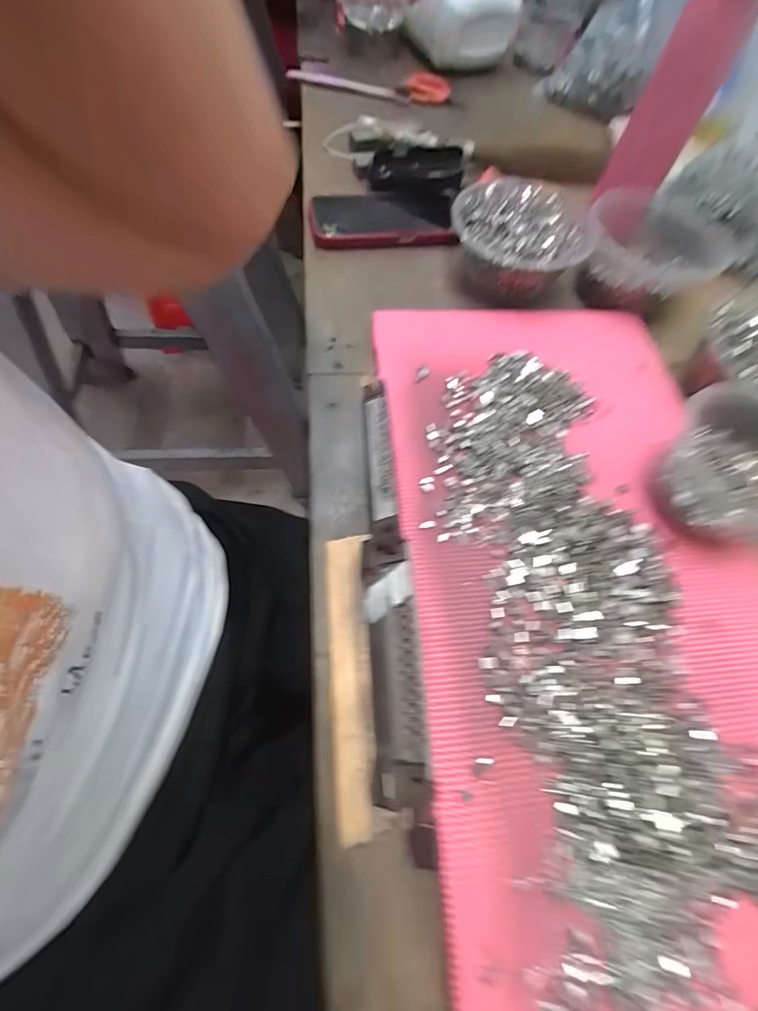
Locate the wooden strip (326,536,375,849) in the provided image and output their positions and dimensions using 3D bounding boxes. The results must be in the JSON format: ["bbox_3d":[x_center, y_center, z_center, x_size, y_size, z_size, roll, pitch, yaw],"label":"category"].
[{"bbox_3d":[-0.020,0.104,0.257,0.029,0.010,0.173,-1,64,-2],"label":"wooden strip"}]

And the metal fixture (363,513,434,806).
[{"bbox_3d":[0.008,0.088,0.250,0.030,0.019,0.159,-4,64,-3],"label":"metal fixture"}]

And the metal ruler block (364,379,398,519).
[{"bbox_3d":[0.000,-0.048,0.312,0.020,0.005,0.128,-17,58,20],"label":"metal ruler block"}]

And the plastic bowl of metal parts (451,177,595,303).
[{"bbox_3d":[0.140,-0.268,0.406,0.135,0.056,0.121,6,64,2],"label":"plastic bowl of metal parts"}]

